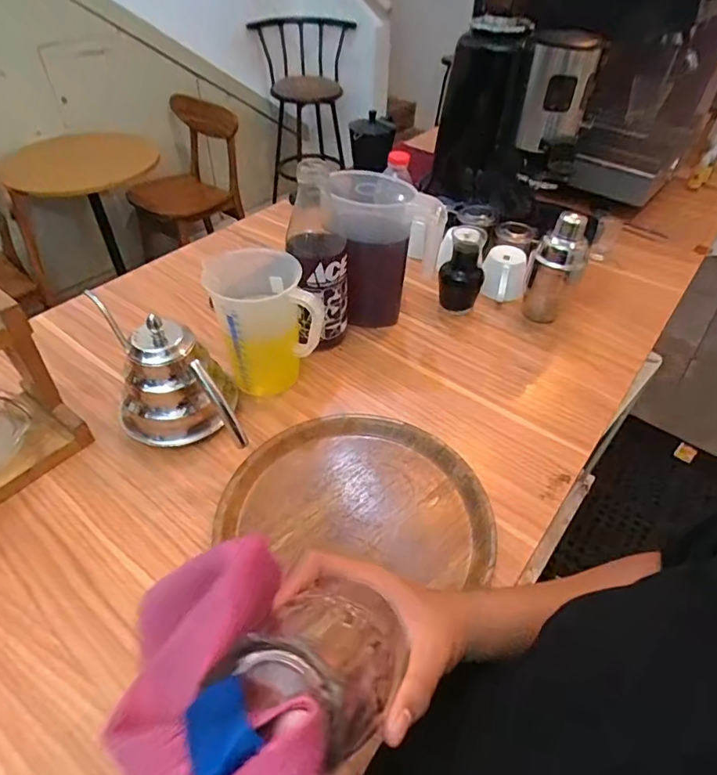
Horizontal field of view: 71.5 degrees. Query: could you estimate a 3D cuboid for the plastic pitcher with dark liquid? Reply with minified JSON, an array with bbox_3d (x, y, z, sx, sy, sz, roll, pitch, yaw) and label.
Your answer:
[{"bbox_3d":[0.020,-0.208,0.771,0.145,0.212,0.121,-4,45,-7],"label":"plastic pitcher with dark liquid"}]

